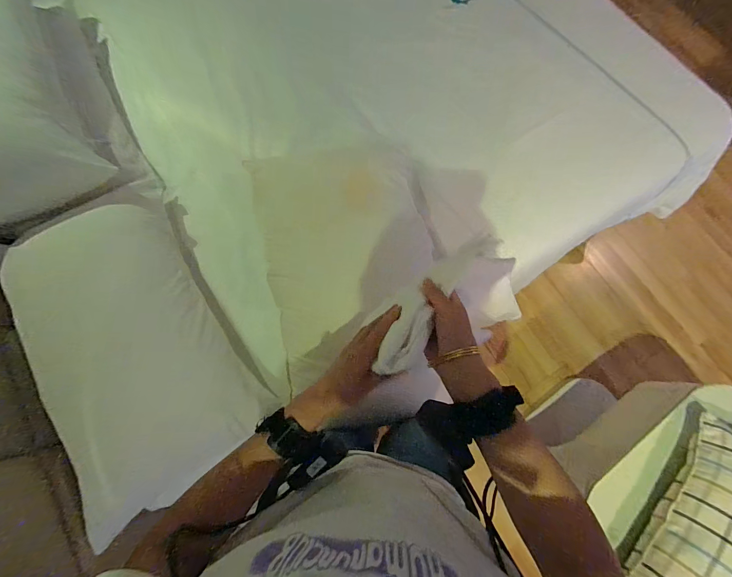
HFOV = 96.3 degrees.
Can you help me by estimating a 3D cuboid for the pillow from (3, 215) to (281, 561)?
[{"bbox_3d":[-0.557,0.121,0.754,0.418,0.135,0.682,-37,80,-8],"label":"pillow"}]

